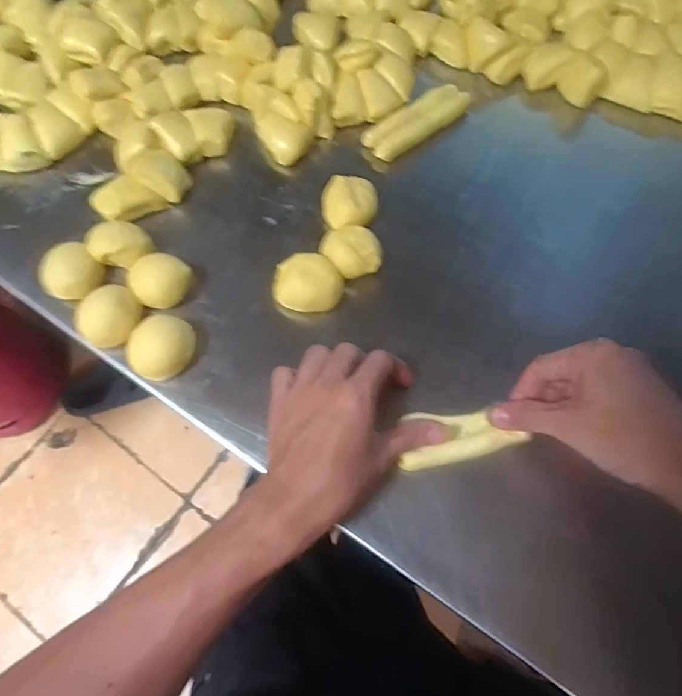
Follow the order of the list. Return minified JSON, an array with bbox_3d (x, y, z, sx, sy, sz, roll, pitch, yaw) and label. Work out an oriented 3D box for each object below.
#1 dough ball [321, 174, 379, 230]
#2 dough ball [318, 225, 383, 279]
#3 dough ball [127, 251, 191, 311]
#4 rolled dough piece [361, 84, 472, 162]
[{"bbox_3d":[0.008,-0.123,0.414,0.047,0.031,0.045,-1,70,1],"label":"dough ball"},{"bbox_3d":[0.009,-0.074,0.389,0.045,0.028,0.041,-1,70,1],"label":"dough ball"},{"bbox_3d":[-0.142,-0.053,0.376,0.043,0.028,0.037,-42,74,-13],"label":"dough ball"},{"bbox_3d":[0.069,-0.205,0.438,0.103,0.018,0.036,-34,72,-11],"label":"rolled dough piece"}]

